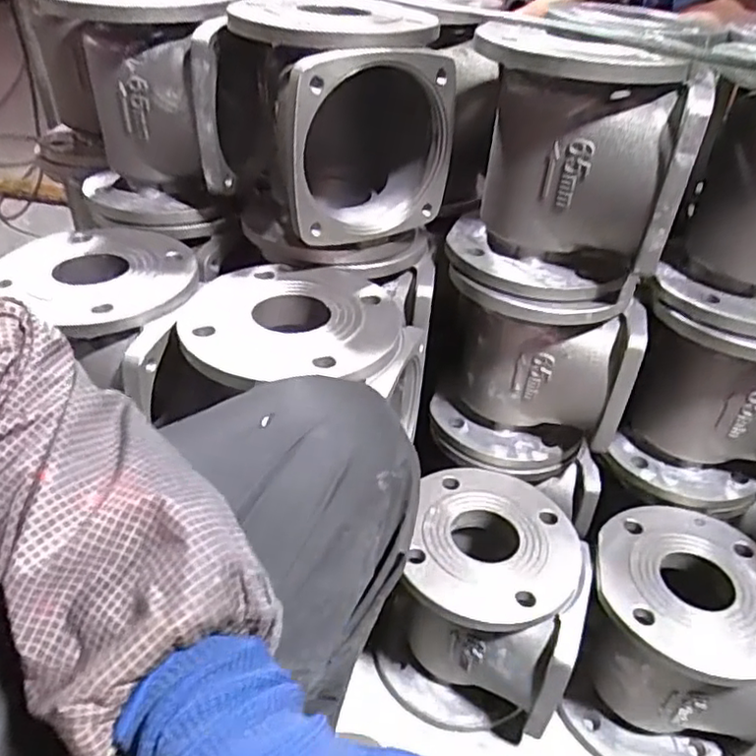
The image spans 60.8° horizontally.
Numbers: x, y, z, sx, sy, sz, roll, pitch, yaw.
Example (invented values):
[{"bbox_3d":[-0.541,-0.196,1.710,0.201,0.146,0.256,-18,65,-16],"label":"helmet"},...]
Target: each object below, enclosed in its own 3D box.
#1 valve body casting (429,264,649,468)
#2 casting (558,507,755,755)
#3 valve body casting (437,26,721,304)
[{"bbox_3d":[0.156,-0.037,0.692,0.168,0.198,0.197,3,37,0],"label":"valve body casting"},{"bbox_3d":[0.289,0.245,0.627,0.176,0.162,0.166,7,37,5],"label":"casting"},{"bbox_3d":[0.155,-0.179,0.552,0.162,0.195,0.157,5,37,2],"label":"valve body casting"}]

